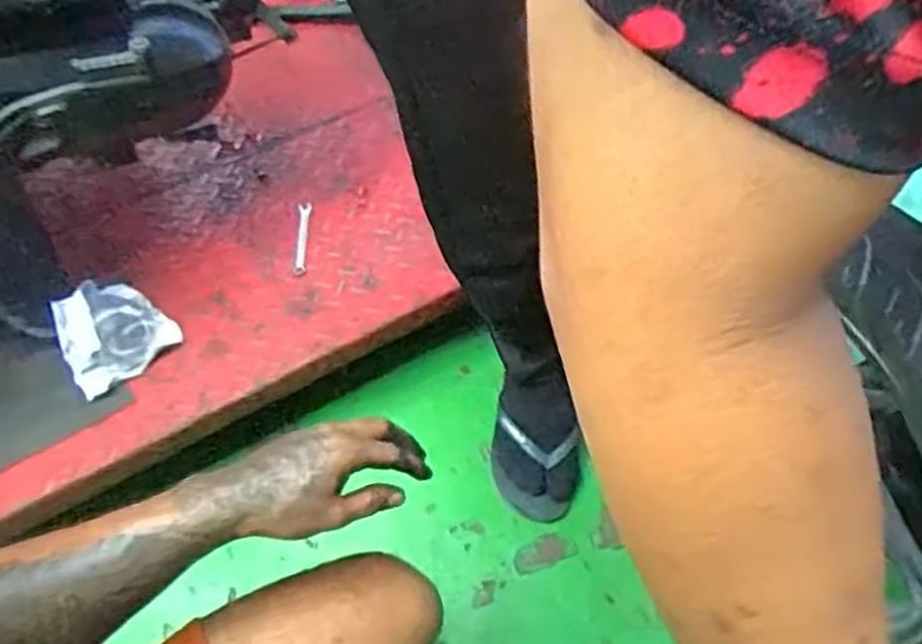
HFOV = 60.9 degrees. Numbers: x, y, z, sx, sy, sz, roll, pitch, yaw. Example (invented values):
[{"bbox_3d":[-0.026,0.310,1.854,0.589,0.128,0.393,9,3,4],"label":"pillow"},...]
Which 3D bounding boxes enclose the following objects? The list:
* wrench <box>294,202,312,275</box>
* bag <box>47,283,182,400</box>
[{"bbox_3d":[-0.206,-0.110,1.021,0.017,0.006,0.117,-3,55,-2],"label":"wrench"},{"bbox_3d":[-0.400,0.006,0.903,0.123,0.061,0.120,-30,60,-19],"label":"bag"}]

